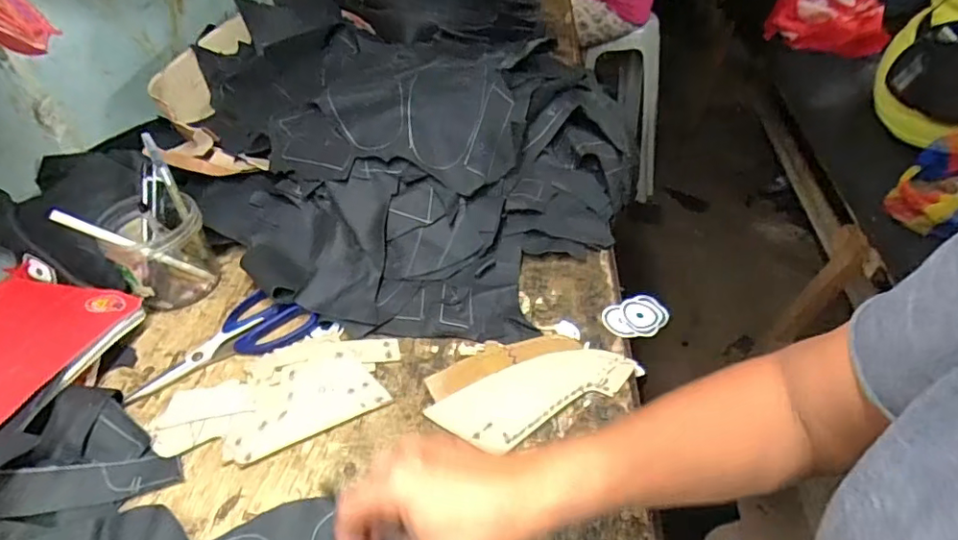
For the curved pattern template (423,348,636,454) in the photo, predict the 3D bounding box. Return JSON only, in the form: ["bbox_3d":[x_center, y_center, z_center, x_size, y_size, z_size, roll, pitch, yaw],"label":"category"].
[{"bbox_3d":[0.049,0.102,0.470,0.168,0.014,0.064,-18,43,-22],"label":"curved pattern template"}]

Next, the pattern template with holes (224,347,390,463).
[{"bbox_3d":[-0.152,0.110,0.472,0.126,0.004,0.076,-22,49,-20],"label":"pattern template with holes"}]

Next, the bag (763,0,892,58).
[{"bbox_3d":[0.933,-0.677,1.478,0.288,0.129,0.270,18,46,23],"label":"bag"}]

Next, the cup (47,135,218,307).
[{"bbox_3d":[-0.329,-0.033,0.551,0.104,0.121,0.091,-19,45,-19],"label":"cup"}]

